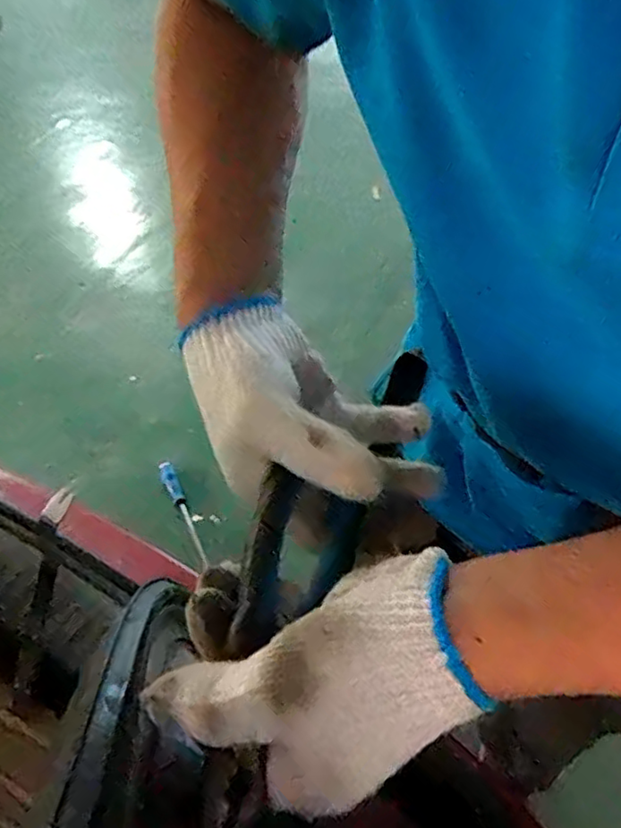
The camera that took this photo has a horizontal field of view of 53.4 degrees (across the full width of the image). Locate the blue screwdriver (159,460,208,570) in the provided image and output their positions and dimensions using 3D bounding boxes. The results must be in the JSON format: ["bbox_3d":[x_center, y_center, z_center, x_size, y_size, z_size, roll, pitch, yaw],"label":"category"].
[{"bbox_3d":[-0.309,0.243,1.515,0.036,0.031,0.300,-22,66,-16],"label":"blue screwdriver"}]

